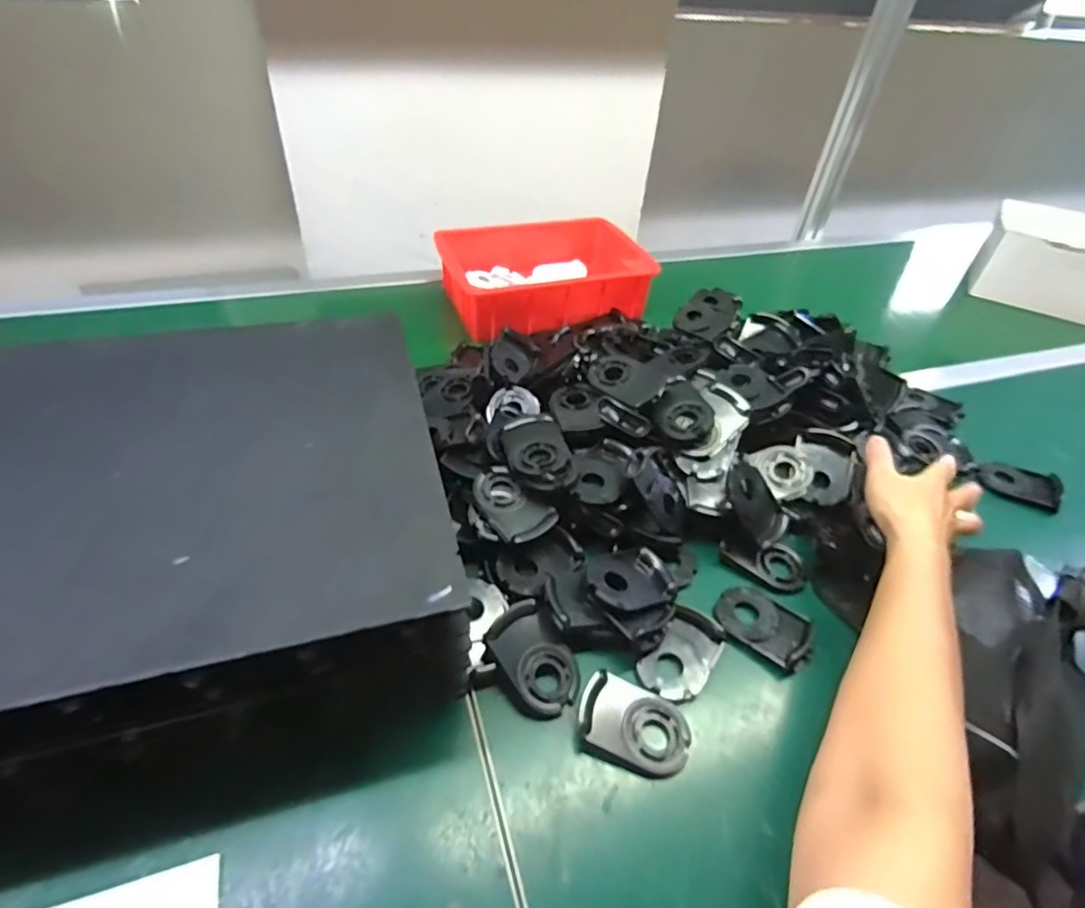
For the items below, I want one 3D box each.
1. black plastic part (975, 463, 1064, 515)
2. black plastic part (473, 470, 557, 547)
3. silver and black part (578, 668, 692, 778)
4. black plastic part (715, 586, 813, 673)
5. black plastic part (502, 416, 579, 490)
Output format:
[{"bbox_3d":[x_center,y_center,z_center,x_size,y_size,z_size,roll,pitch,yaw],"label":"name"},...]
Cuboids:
[{"bbox_3d":[0.546,0.034,0.664,0.037,0.028,0.079,-25,38,-29],"label":"black plastic part"},{"bbox_3d":[-0.025,0.043,0.512,0.050,0.013,0.075,-23,49,-28],"label":"black plastic part"},{"bbox_3d":[0.069,0.201,0.434,0.082,0.017,0.060,15,43,10],"label":"silver and black part"},{"bbox_3d":[0.191,0.148,0.502,0.082,0.013,0.053,31,48,26],"label":"black plastic part"},{"bbox_3d":[-0.003,0.003,0.565,0.055,0.026,0.093,-8,44,-14],"label":"black plastic part"}]

